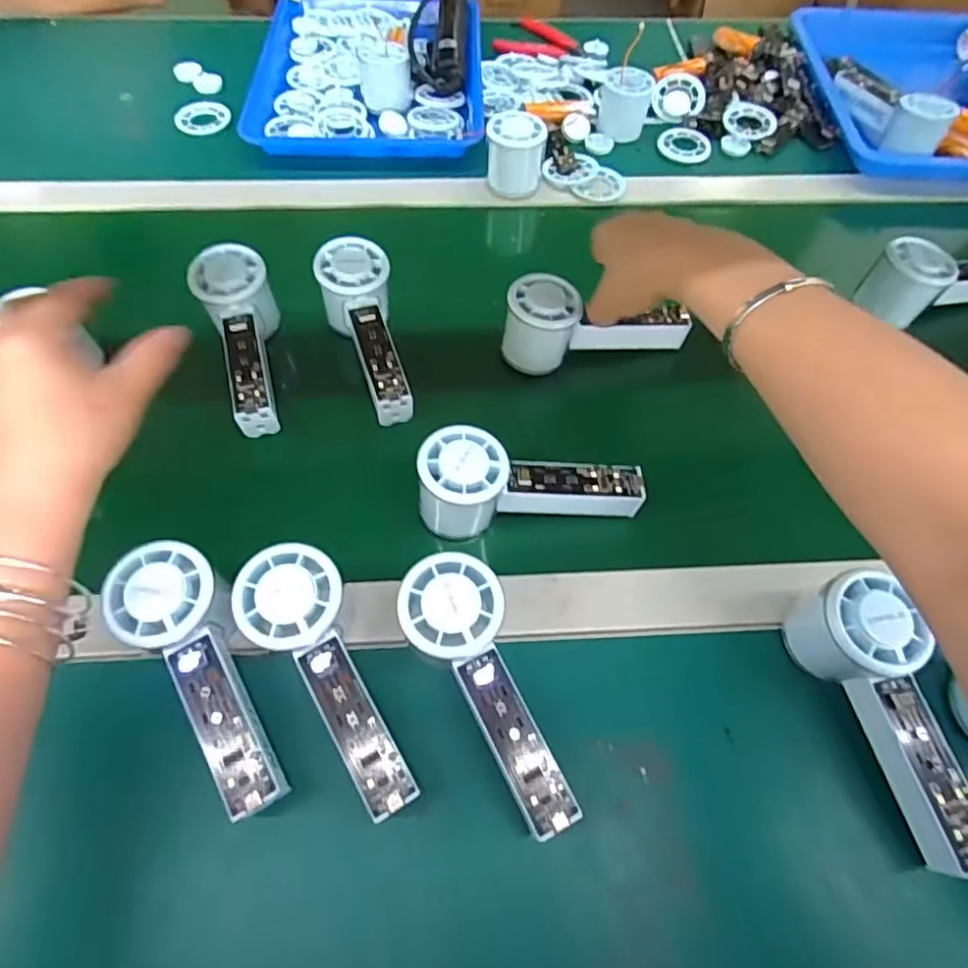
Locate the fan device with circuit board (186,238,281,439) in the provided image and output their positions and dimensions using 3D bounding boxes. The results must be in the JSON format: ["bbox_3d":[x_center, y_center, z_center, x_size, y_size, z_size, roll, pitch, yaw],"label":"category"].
[{"bbox_3d":[-0.188,-0.111,0.473,0.053,0.046,0.158,-12,74,-9],"label":"fan device with circuit board"}]

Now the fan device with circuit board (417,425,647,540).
[{"bbox_3d":[0.032,0.002,0.411,0.153,0.071,0.054,-5,59,-5],"label":"fan device with circuit board"}]

